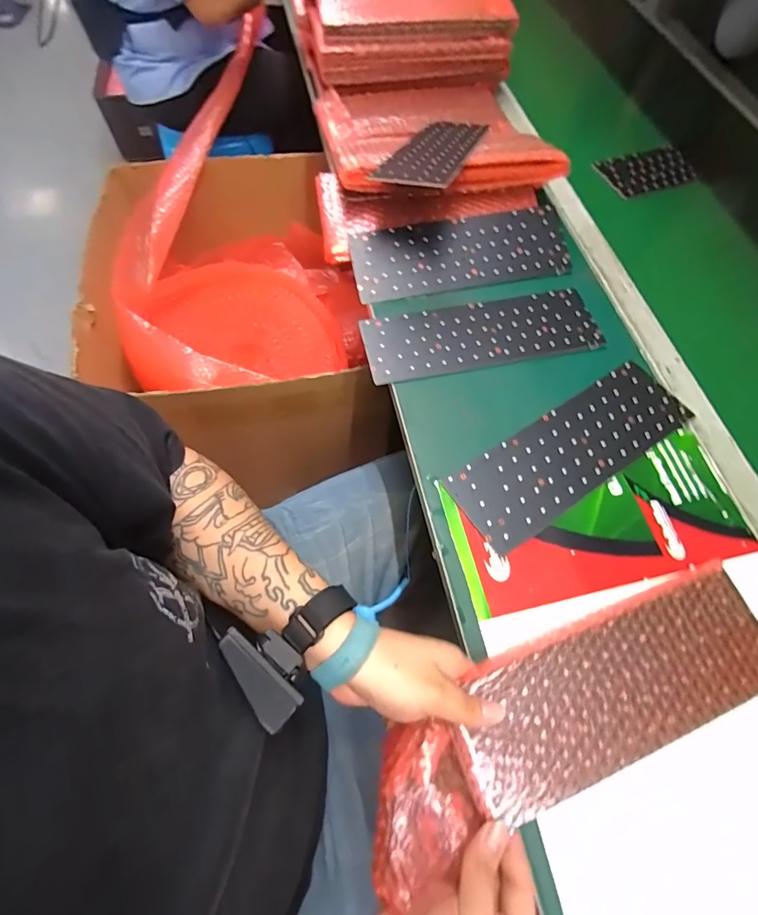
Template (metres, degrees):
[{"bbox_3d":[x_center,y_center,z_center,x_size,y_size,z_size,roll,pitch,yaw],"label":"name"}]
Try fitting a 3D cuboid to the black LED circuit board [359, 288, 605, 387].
[{"bbox_3d":[0.122,-0.148,0.522,0.276,0.004,0.095,-11,66,-7],"label":"black LED circuit board"}]

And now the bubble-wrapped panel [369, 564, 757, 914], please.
[{"bbox_3d":[0.155,0.189,0.336,0.355,0.024,0.103,-20,66,-14],"label":"bubble-wrapped panel"}]

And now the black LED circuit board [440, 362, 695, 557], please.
[{"bbox_3d":[0.205,-0.010,0.455,0.276,0.009,0.090,-29,69,-17],"label":"black LED circuit board"}]

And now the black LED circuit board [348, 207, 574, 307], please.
[{"bbox_3d":[0.106,-0.263,0.562,0.278,0.005,0.098,-10,83,-6],"label":"black LED circuit board"}]

